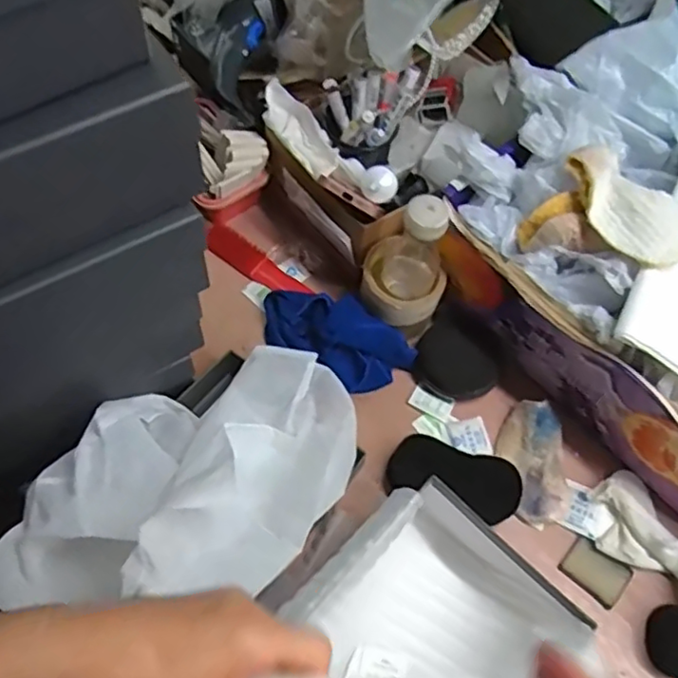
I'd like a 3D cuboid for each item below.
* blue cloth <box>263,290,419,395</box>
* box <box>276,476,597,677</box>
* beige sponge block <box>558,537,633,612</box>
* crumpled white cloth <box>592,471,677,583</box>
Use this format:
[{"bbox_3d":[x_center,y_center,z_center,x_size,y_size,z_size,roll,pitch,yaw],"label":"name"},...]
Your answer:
[{"bbox_3d":[-0.009,-0.004,0.692,0.177,0.052,0.093,29,65,11],"label":"blue cloth"},{"bbox_3d":[0.039,0.281,0.509,0.200,0.104,0.306,39,67,15],"label":"box"},{"bbox_3d":[0.249,0.227,0.618,0.056,0.014,0.042,36,66,14],"label":"beige sponge block"},{"bbox_3d":[0.323,0.210,0.603,0.079,0.031,0.184,-34,57,-19],"label":"crumpled white cloth"}]

